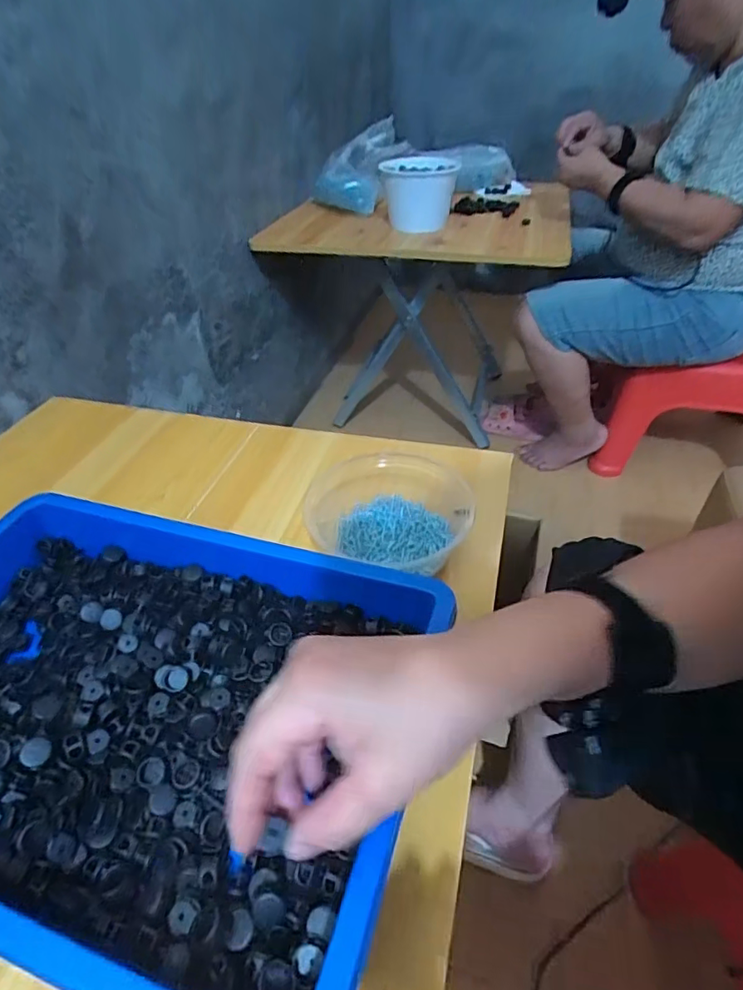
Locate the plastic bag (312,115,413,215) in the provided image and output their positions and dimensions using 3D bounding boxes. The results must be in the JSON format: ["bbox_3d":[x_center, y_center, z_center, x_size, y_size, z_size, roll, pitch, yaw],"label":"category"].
[{"bbox_3d":[-0.030,-0.769,1.243,0.124,0.176,0.239,-29,47,-28],"label":"plastic bag"}]

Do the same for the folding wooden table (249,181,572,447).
[{"bbox_3d":[0.146,-0.461,1.385,0.611,0.556,0.597,11,42,15],"label":"folding wooden table"}]

